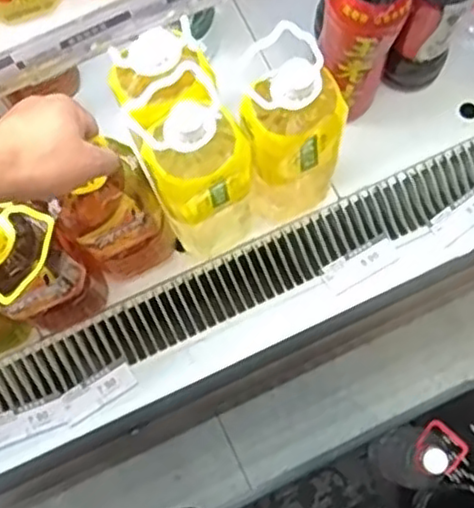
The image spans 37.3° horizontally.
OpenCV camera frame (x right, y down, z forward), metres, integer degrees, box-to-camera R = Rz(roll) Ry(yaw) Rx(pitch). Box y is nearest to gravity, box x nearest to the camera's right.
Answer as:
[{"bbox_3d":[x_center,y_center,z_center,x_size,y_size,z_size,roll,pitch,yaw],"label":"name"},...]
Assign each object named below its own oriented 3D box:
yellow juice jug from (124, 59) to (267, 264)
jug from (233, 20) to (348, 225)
[{"bbox_3d":[-0.036,-0.097,0.802,0.132,0.331,0.118,-27,77,-3],"label":"yellow juice jug"},{"bbox_3d":[0.050,-0.134,0.807,0.101,0.329,0.113,-26,77,-3],"label":"jug"}]

